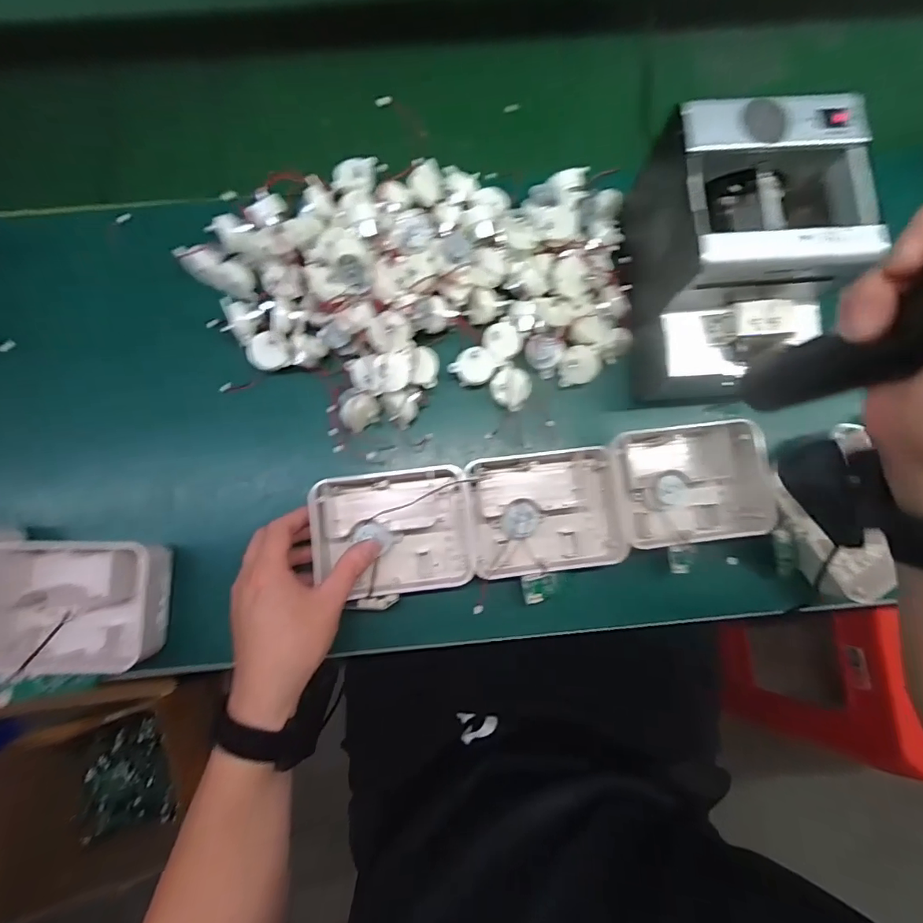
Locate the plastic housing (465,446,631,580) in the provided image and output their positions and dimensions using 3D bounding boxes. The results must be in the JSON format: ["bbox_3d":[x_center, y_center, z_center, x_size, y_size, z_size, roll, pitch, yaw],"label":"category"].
[{"bbox_3d":[0.070,0.044,0.421,0.125,0.045,0.098,-7,81,-2],"label":"plastic housing"}]

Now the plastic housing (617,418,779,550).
[{"bbox_3d":[0.199,0.020,0.425,0.129,0.044,0.098,-6,81,-2],"label":"plastic housing"}]

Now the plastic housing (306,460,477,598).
[{"bbox_3d":[-0.056,0.061,0.417,0.127,0.047,0.100,-7,81,-2],"label":"plastic housing"}]

